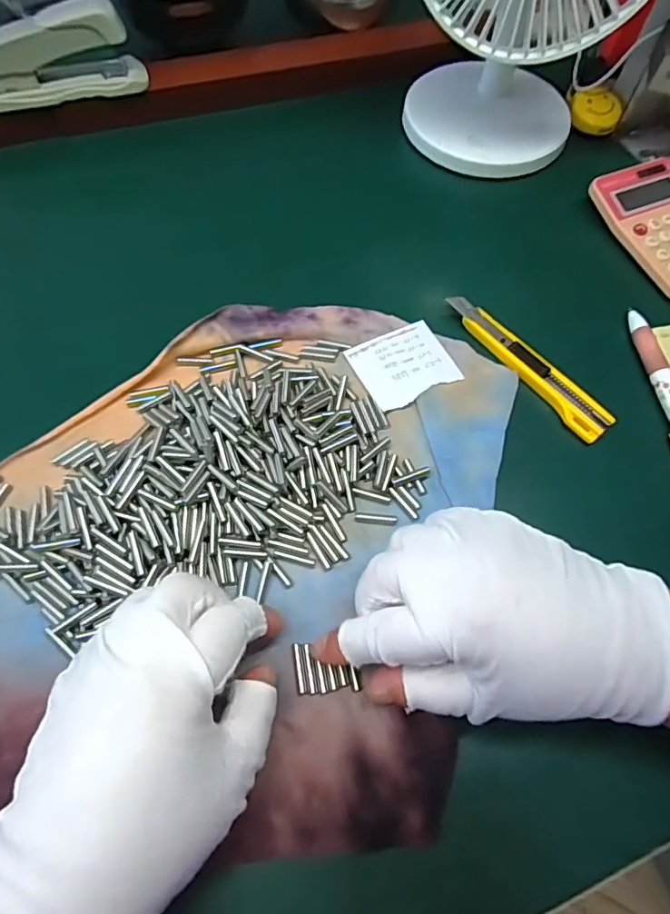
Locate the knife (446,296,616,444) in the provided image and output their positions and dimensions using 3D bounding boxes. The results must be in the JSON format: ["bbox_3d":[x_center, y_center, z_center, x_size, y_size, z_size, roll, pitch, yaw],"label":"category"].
[{"bbox_3d":[0.121,-0.059,0.332,0.019,0.008,0.125,-34,69,-18],"label":"knife"}]

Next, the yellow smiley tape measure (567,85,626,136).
[{"bbox_3d":[0.218,-0.293,0.442,0.047,0.021,0.032,22,64,9],"label":"yellow smiley tape measure"}]

